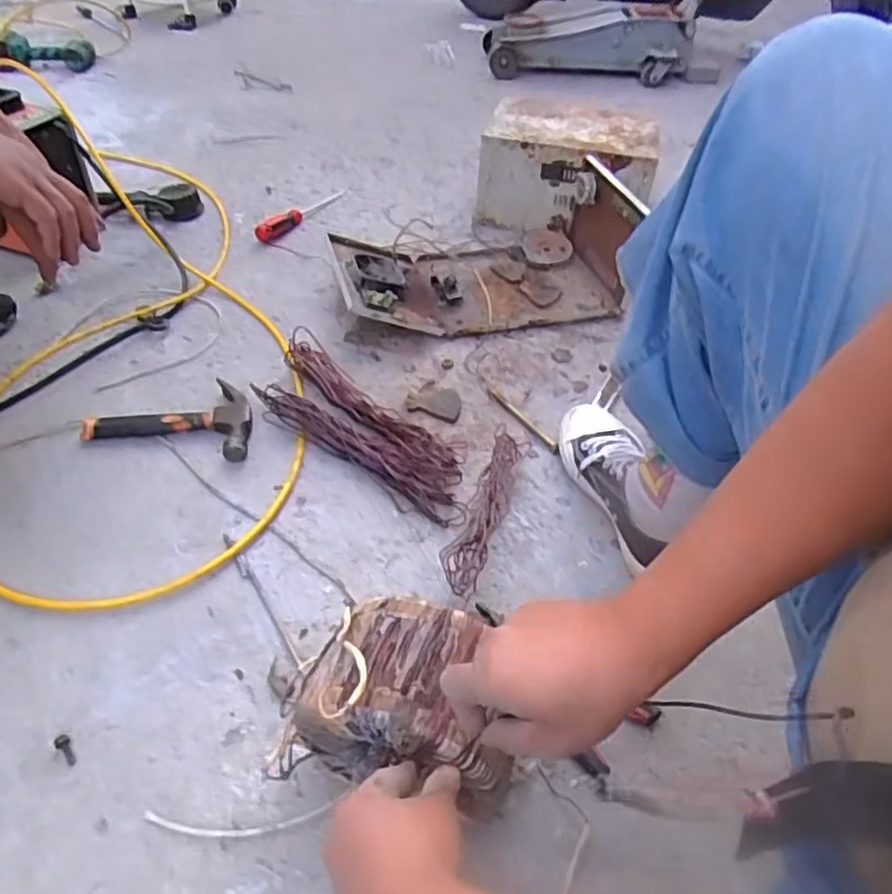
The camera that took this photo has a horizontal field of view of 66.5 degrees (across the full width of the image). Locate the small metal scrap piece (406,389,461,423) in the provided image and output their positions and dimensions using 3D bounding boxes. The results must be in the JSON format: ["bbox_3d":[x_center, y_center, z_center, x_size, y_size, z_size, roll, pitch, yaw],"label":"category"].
[{"bbox_3d":[-0.011,-0.061,0.907,0.076,0.008,0.061,21,48,14],"label":"small metal scrap piece"}]

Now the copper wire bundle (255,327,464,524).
[{"bbox_3d":[-0.097,-0.022,0.841,0.342,0.047,0.133,33,52,23],"label":"copper wire bundle"}]

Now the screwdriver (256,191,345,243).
[{"bbox_3d":[-0.261,-0.437,1.253,0.035,0.026,0.240,24,48,20],"label":"screwdriver"}]

